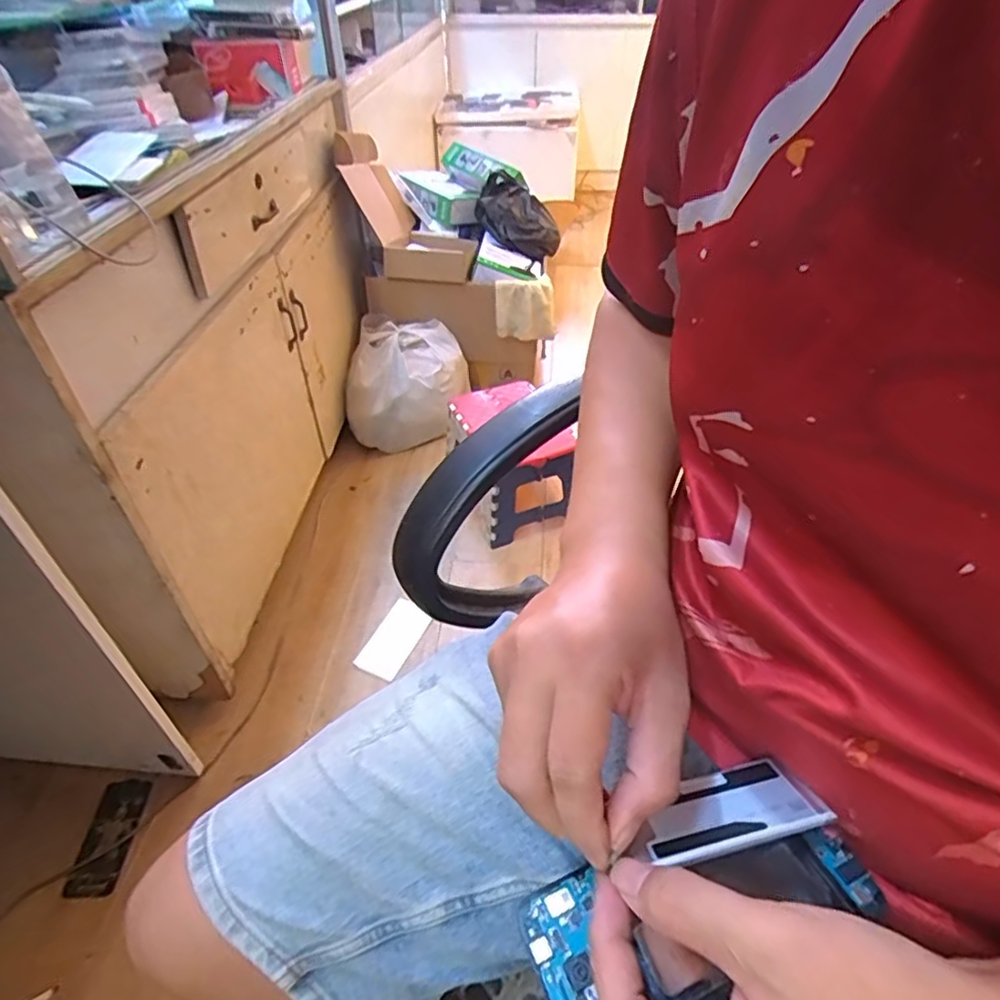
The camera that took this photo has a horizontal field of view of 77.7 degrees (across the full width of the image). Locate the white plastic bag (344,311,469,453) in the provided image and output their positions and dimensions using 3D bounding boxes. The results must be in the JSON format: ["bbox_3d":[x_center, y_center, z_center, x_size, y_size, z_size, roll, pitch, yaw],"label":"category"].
[{"bbox_3d":[-0.234,-0.291,1.561,0.282,0.227,0.251,12,44,13],"label":"white plastic bag"}]

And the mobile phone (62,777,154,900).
[{"bbox_3d":[-0.584,0.501,0.927,0.076,0.012,0.162,-3,42,0],"label":"mobile phone"}]

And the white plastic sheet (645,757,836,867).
[{"bbox_3d":[0.105,0.143,0.290,0.081,0.004,0.041,-11,18,-7],"label":"white plastic sheet"}]

